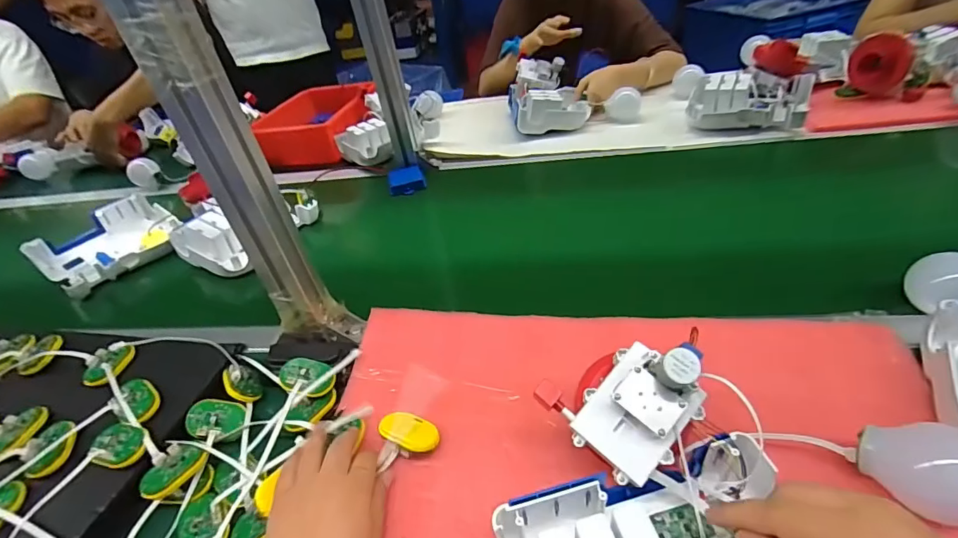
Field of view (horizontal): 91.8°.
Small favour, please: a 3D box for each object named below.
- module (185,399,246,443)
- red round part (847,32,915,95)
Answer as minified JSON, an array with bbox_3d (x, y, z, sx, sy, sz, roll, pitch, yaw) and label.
[{"bbox_3d":[-0.251,0.144,0.445,0.051,0.008,0.038,14,55,-11],"label":"module"},{"bbox_3d":[0.673,-0.345,0.779,0.083,0.090,0.036,19,46,31],"label":"red round part"}]

